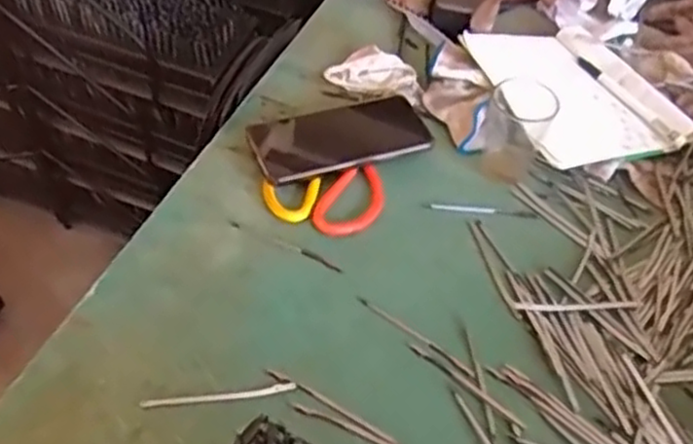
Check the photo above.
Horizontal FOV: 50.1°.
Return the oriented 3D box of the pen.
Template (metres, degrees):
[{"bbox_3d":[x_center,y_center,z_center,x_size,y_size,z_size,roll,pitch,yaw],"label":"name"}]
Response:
[{"bbox_3d":[0.285,-0.125,0.748,0.015,0.007,0.152,-19,53,-20],"label":"pen"}]

